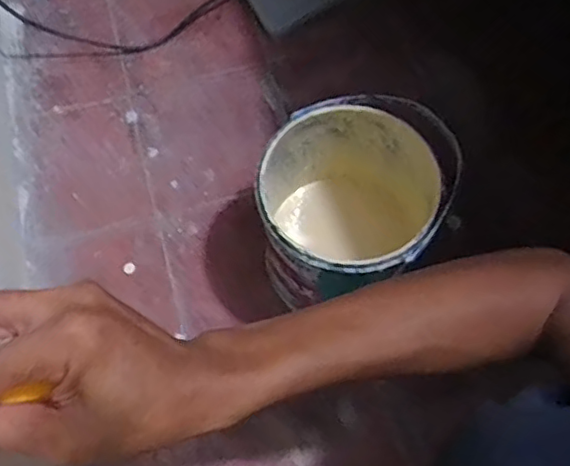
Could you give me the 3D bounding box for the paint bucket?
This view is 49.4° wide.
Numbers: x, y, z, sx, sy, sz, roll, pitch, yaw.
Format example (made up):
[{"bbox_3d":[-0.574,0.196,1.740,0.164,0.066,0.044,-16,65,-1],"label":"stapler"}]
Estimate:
[{"bbox_3d":[0.067,-0.012,0.702,0.180,0.227,0.192,0,66,1],"label":"paint bucket"}]

